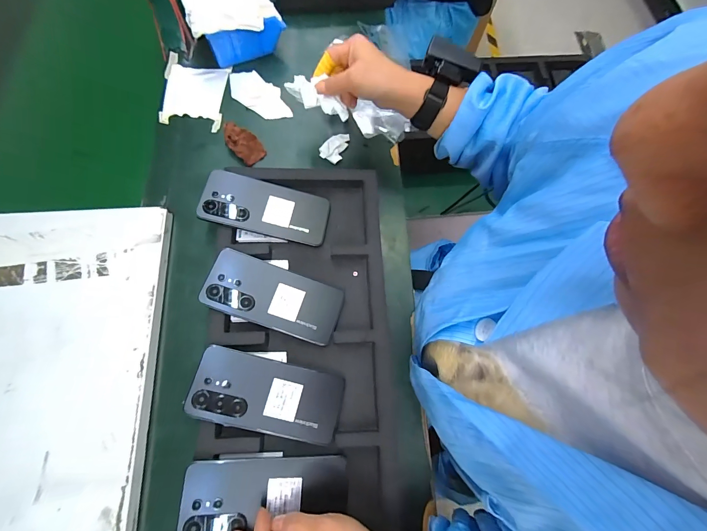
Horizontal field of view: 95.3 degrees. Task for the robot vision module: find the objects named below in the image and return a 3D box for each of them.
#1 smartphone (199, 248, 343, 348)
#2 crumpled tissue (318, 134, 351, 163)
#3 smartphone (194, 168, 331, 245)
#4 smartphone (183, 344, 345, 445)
[{"bbox_3d":[-0.099,0.038,0.405,0.165,0.005,0.079,20,70,-7],"label":"smartphone"},{"bbox_3d":[-0.027,-0.190,0.511,0.036,0.010,0.055,30,73,8],"label":"crumpled tissue"},{"bbox_3d":[-0.118,-0.080,0.443,0.165,0.007,0.076,12,70,-10],"label":"smartphone"},{"bbox_3d":[-0.096,0.148,0.370,0.165,0.006,0.077,17,66,-8],"label":"smartphone"}]

